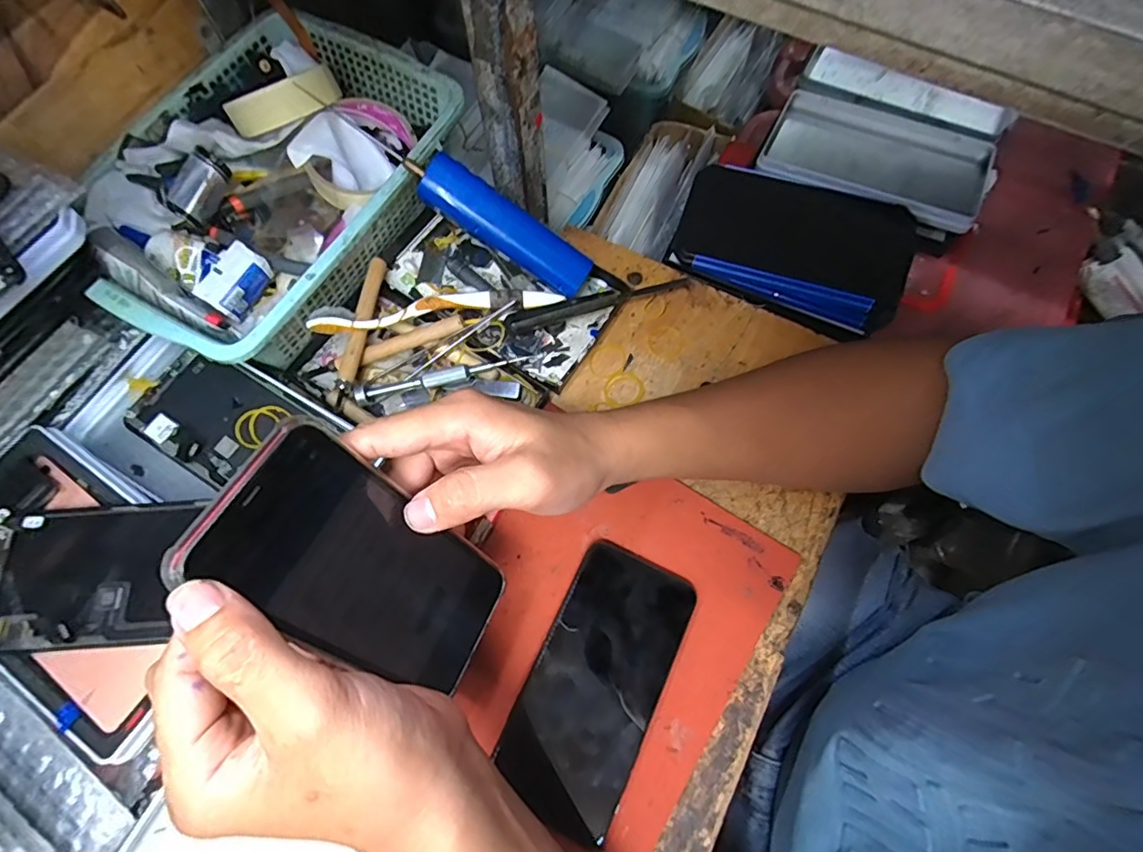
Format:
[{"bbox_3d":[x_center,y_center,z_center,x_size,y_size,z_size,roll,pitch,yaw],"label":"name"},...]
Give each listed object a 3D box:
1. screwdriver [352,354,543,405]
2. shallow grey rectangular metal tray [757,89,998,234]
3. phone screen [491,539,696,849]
[{"bbox_3d":[-0.088,-0.036,0.381,0.133,0.012,0.014,-13,72,-5],"label":"screwdriver"},{"bbox_3d":[0.262,-0.230,0.461,0.181,0.033,0.110,30,74,9],"label":"shallow grey rectangular metal tray"},{"bbox_3d":[0.016,0.154,0.321,0.074,0.011,0.154,24,73,8],"label":"phone screen"}]

